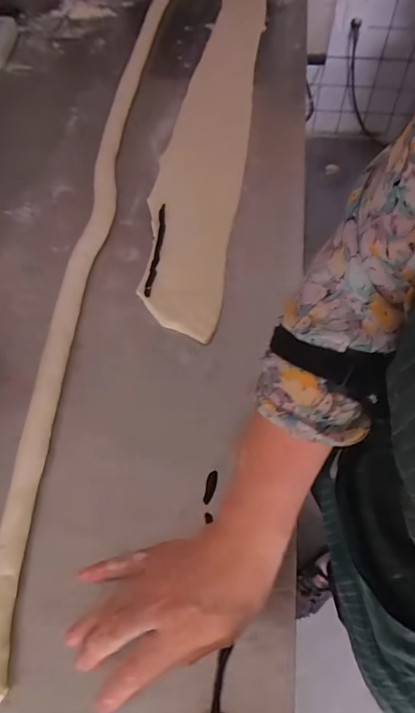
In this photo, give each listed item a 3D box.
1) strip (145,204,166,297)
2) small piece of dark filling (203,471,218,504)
[{"bbox_3d":[-0.062,-0.134,0.564,0.011,0.012,0.153,3,60,3],"label":"strip"},{"bbox_3d":[0.003,0.120,0.414,0.010,0.007,0.029,9,61,6],"label":"small piece of dark filling"}]

